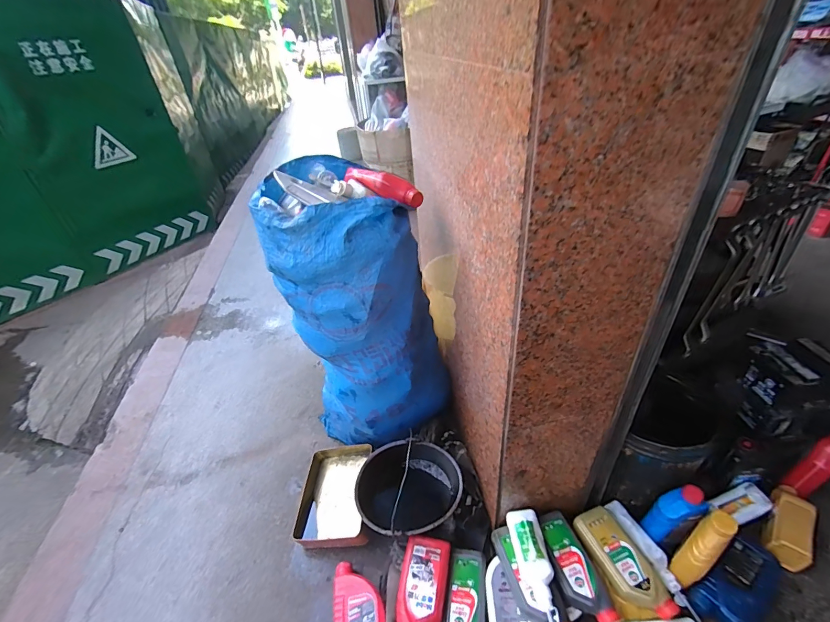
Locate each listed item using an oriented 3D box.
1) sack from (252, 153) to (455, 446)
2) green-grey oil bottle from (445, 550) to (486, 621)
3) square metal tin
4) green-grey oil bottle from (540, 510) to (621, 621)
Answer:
[{"bbox_3d":[-0.164,0.024,1.105,0.401,0.817,0.321,23,45,33],"label":"sack"},{"bbox_3d":[0.123,0.710,0.915,0.087,0.059,0.233,2,37,10],"label":"green-grey oil bottle"},{"bbox_3d":[-0.243,0.568,1.184,0.226,0.082,0.298,-2,36,5],"label":"square metal tin"},{"bbox_3d":[0.372,0.604,0.897,0.105,0.061,0.226,-17,37,-14],"label":"green-grey oil bottle"}]

